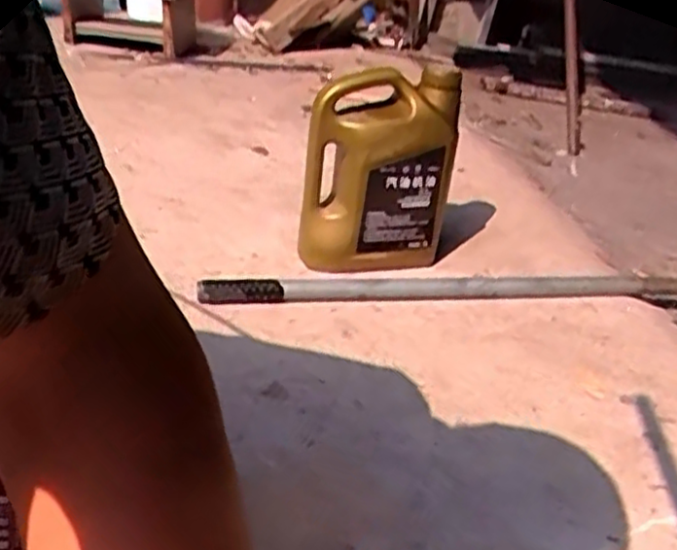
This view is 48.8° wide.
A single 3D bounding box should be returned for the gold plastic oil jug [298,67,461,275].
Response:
[{"bbox_3d":[0.050,-0.138,1.001,0.192,0.265,0.136,3,31,-7],"label":"gold plastic oil jug"}]

